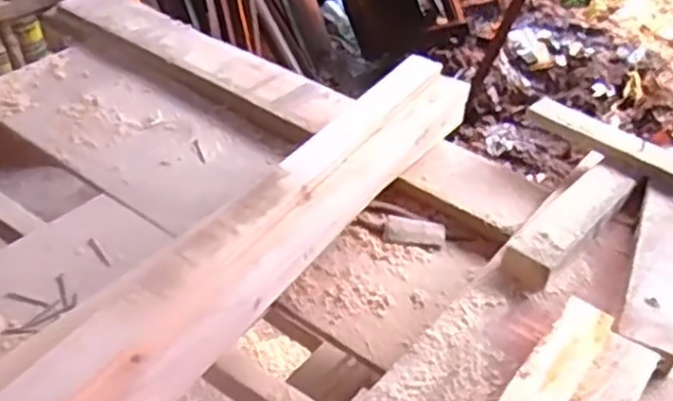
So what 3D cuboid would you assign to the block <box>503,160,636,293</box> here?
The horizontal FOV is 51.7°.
[{"bbox_3d":[0.276,0.021,0.822,0.071,0.035,0.246,31,46,30],"label":"block"}]

